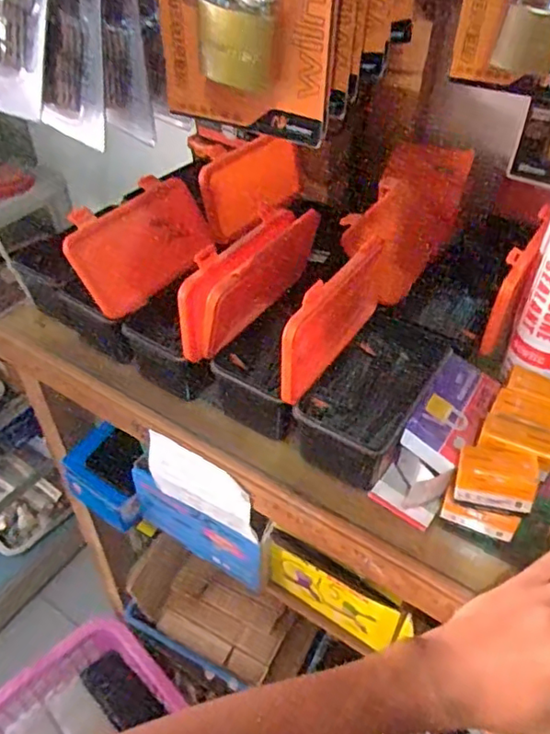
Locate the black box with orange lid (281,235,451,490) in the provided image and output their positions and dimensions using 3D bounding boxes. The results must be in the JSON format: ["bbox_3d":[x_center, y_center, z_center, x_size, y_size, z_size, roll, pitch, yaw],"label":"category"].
[{"bbox_3d":[0.075,0.000,0.458,0.082,0.136,0.140,27,50,24],"label":"black box with orange lid"}]

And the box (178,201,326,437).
[{"bbox_3d":[0.004,-0.036,0.489,0.087,0.141,0.152,28,50,25],"label":"box"}]

